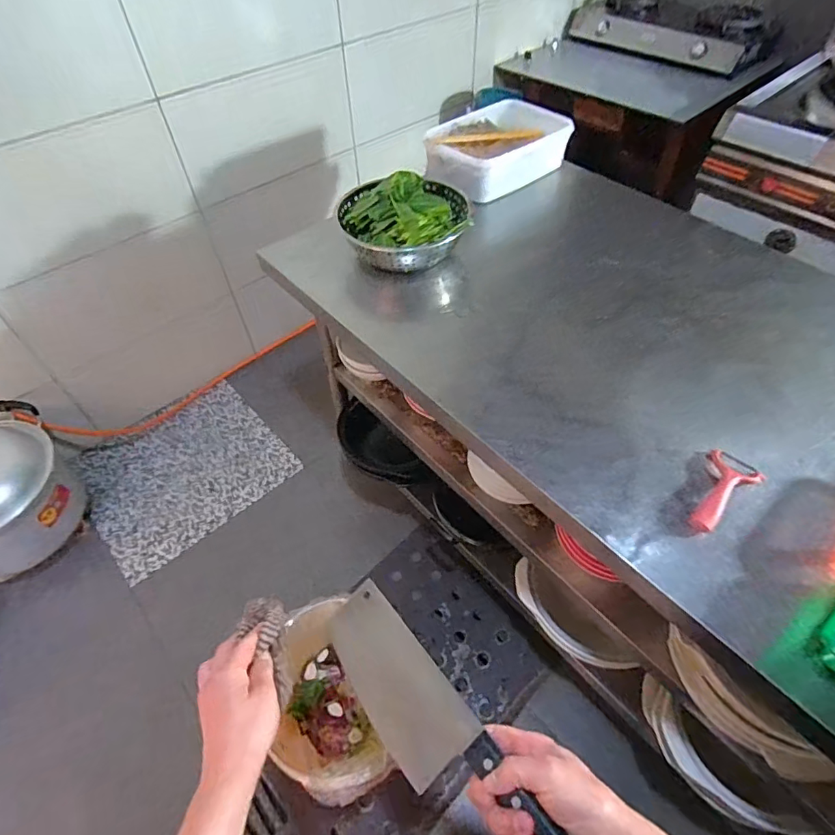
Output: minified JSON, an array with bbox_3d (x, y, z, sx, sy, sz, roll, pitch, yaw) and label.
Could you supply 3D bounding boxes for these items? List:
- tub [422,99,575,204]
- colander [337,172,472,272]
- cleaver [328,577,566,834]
[{"bbox_3d":[0.183,-0.651,1.222,0.250,0.101,0.312,36,61,27],"label":"tub"},{"bbox_3d":[-0.024,-0.410,1.011,0.247,0.099,0.234,-1,52,1],"label":"colander"},{"bbox_3d":[0.009,0.257,0.436,0.277,0.021,0.082,33,83,42],"label":"cleaver"}]

